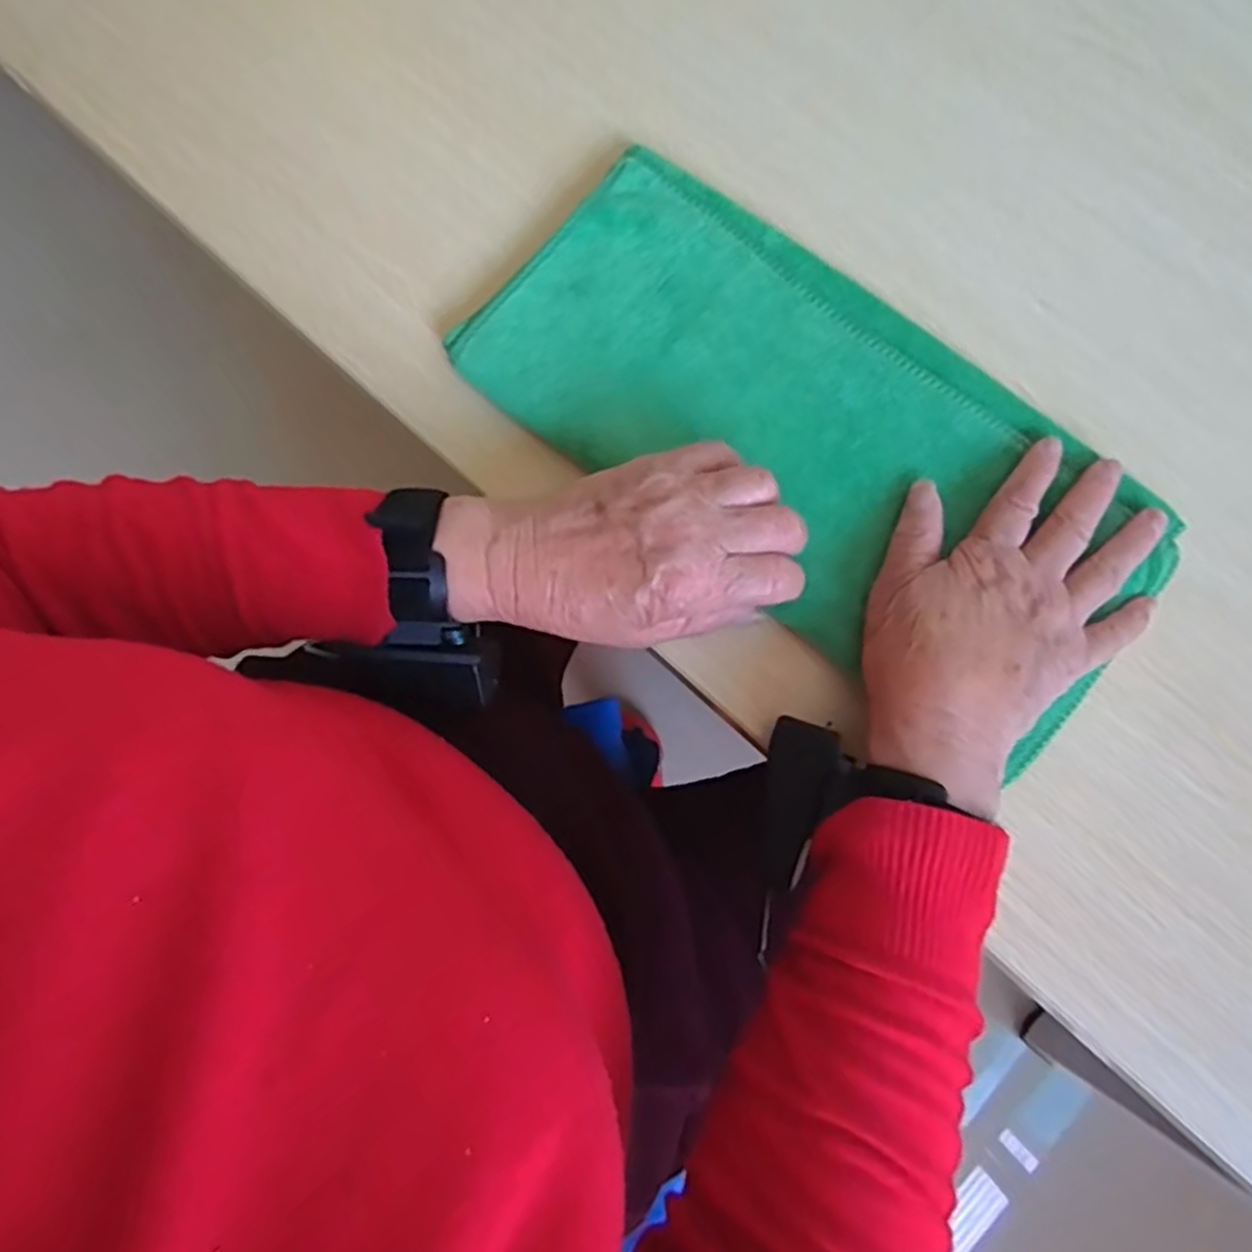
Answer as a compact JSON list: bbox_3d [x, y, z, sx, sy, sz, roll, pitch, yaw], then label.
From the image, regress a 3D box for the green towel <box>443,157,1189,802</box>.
[{"bbox_3d":[0.089,-0.092,0.374,0.330,0.010,0.160,39,82,8],"label":"green towel"}]

